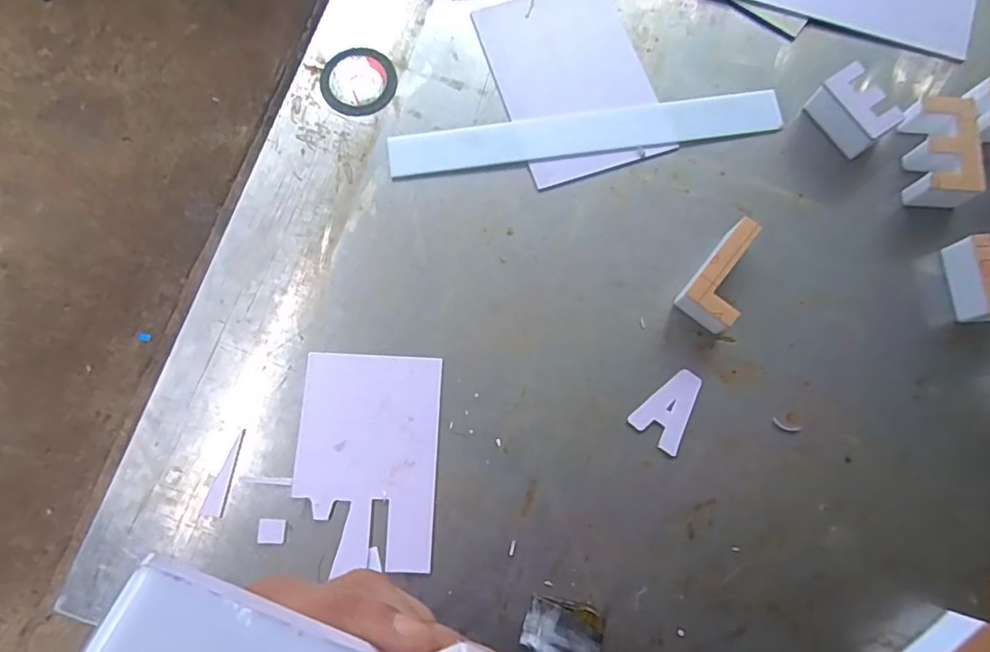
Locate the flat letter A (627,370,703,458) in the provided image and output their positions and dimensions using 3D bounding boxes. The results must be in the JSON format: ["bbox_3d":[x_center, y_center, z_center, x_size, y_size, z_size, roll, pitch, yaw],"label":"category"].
[{"bbox_3d":[0.184,0.085,0.577,0.054,0.004,0.082,41,78,8],"label":"flat letter A"}]

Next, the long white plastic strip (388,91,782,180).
[{"bbox_3d":[0.106,-0.223,0.650,0.446,0.007,0.058,-7,76,-3],"label":"long white plastic strip"}]

